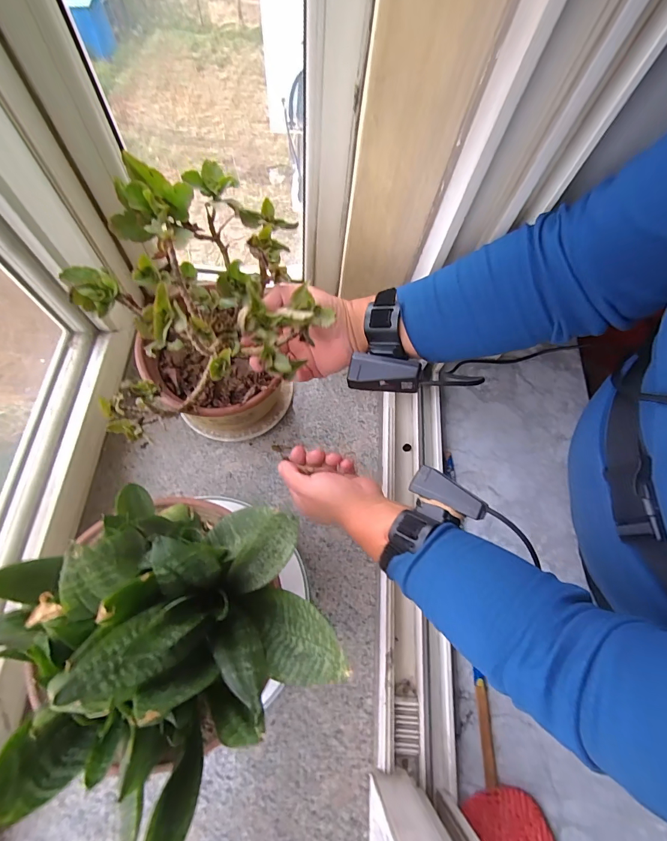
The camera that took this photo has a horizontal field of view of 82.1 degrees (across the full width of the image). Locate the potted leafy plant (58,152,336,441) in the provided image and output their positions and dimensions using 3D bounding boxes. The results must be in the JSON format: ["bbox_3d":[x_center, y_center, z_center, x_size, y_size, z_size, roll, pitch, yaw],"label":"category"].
[{"bbox_3d":[-0.156,-0.128,0.471,0.204,0.278,0.277,-17,70,-8],"label":"potted leafy plant"}]

